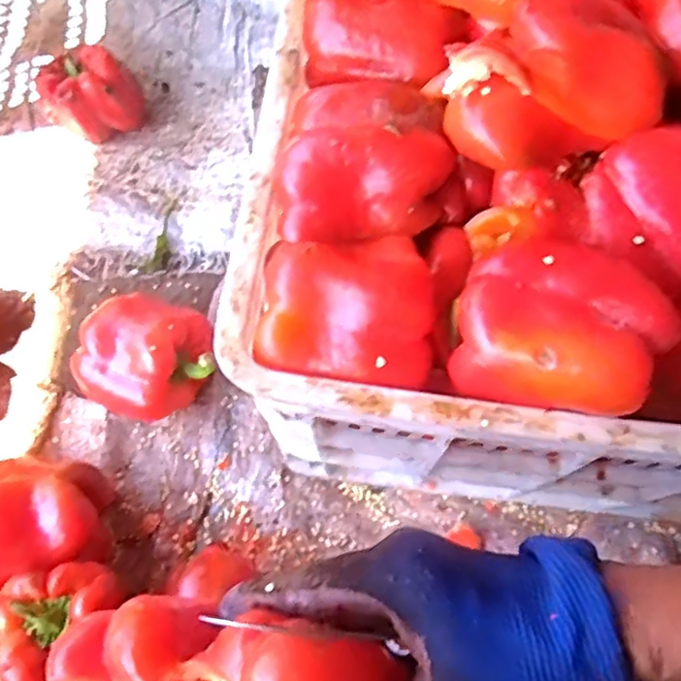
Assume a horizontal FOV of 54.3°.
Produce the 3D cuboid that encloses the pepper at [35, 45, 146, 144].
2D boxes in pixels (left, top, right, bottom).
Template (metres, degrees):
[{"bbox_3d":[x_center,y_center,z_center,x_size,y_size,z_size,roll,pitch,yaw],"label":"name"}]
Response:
[{"bbox_3d":[-0.270,-0.265,0.731,0.103,0.080,0.077,-24,71,-8],"label":"pepper"}]

